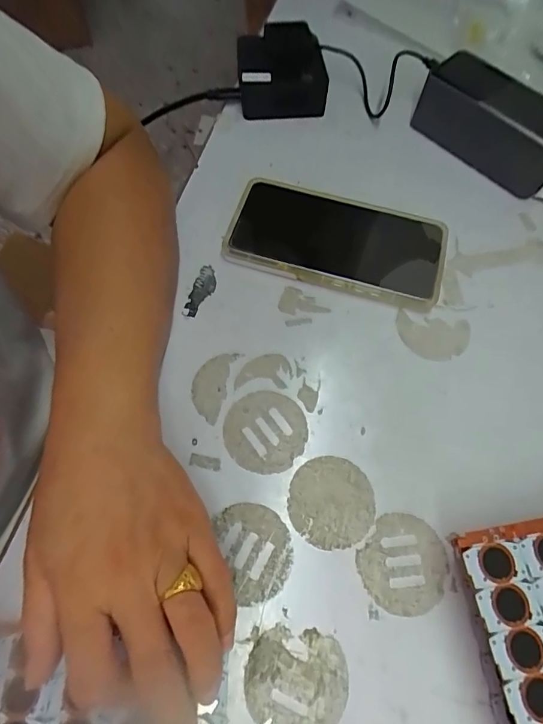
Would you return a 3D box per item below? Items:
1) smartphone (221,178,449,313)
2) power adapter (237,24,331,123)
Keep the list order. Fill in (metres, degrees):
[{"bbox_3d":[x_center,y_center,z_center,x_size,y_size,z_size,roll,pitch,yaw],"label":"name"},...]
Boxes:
[{"bbox_3d":[0.052,-0.096,0.335,0.166,0.016,0.084,15,67,5],"label":"smartphone"},{"bbox_3d":[0.007,-0.283,0.401,0.081,0.040,0.094,-3,66,-3],"label":"power adapter"}]

